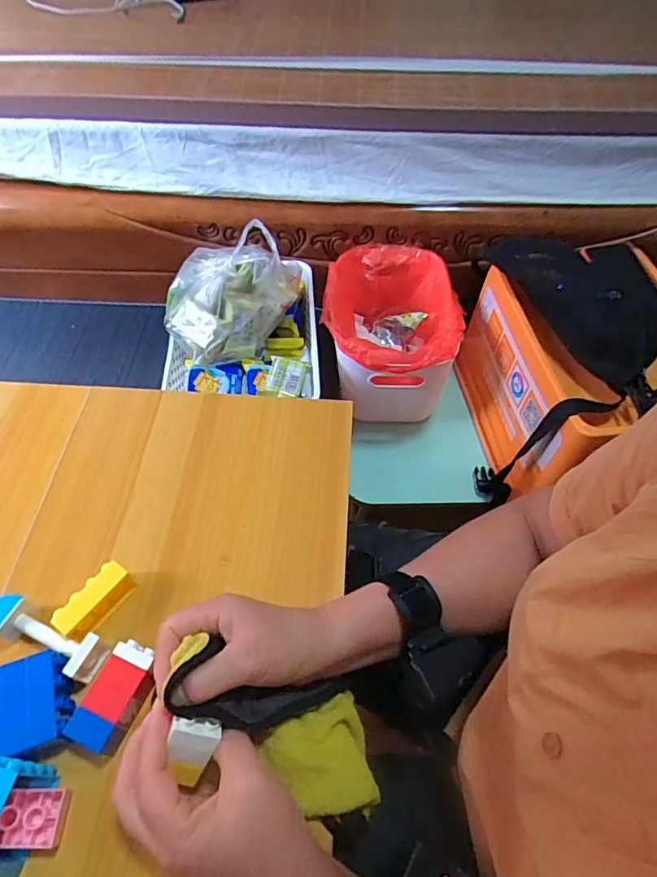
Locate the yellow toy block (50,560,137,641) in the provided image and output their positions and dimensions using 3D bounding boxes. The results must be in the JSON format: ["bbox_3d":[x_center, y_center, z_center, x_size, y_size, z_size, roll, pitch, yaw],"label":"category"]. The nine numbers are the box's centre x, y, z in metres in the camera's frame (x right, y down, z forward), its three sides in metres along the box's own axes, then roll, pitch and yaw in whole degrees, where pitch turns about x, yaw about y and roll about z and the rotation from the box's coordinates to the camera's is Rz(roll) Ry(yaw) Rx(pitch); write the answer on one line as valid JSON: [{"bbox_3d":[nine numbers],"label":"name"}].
[{"bbox_3d":[-0.192,0.133,0.422,0.023,0.026,0.062,29,59,19],"label":"yellow toy block"}]

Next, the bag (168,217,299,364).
[{"bbox_3d":[-0.133,-0.201,0.699,0.185,0.129,0.147,-4,55,-3],"label":"bag"}]

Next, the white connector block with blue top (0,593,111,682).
[{"bbox_3d":[-0.230,0.157,0.415,0.103,0.033,0.032,20,57,13],"label":"white connector block with blue top"}]

